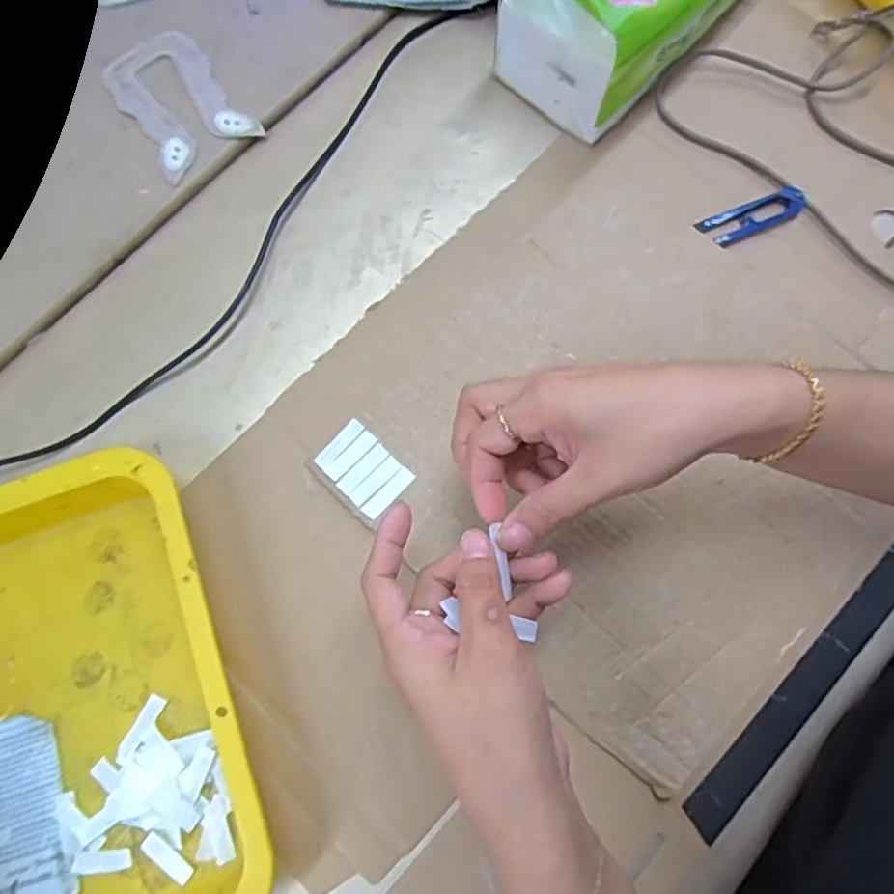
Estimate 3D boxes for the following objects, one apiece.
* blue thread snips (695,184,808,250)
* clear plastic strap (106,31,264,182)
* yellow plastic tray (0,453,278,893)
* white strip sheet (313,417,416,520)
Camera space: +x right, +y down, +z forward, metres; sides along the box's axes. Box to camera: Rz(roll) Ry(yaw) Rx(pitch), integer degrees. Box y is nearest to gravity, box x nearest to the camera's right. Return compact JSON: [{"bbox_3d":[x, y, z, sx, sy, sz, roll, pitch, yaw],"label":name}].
[{"bbox_3d":[0.211,-0.157,0.435,0.078,0.004,0.023,-22,78,-5],"label":"blue thread snips"},{"bbox_3d":[-0.192,-0.247,0.449,0.070,0.004,0.117,-36,79,-8],"label":"clear plastic strap"},{"bbox_3d":[-0.212,0.147,0.340,0.196,0.043,0.249,-19,78,-5],"label":"yellow plastic tray"},{"bbox_3d":[-0.051,0.013,0.387,0.037,0.004,0.054,-44,81,-9],"label":"white strip sheet"}]

